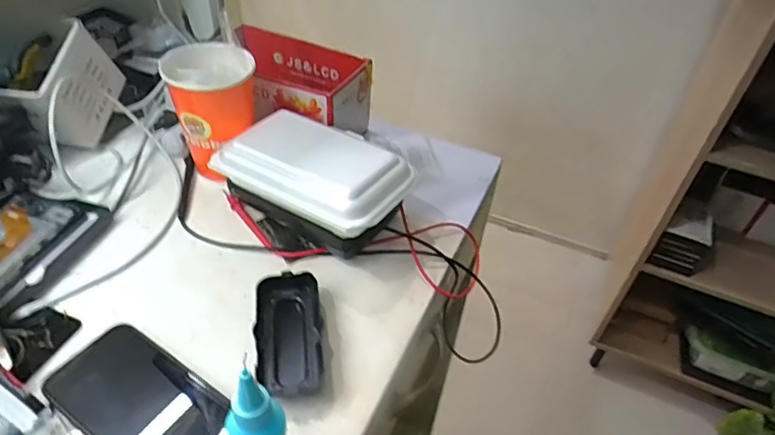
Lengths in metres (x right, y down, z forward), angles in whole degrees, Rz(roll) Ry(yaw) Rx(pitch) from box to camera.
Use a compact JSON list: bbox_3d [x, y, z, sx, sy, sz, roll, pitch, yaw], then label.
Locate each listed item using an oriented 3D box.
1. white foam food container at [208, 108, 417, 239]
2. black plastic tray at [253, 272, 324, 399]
[{"bbox_3d":[-0.069,-0.046,0.503,0.174,0.035,0.105,29,48,23],"label":"white foam food container"},{"bbox_3d":[-0.079,0.095,0.441,0.051,0.025,0.106,-4,44,-9],"label":"black plastic tray"}]

